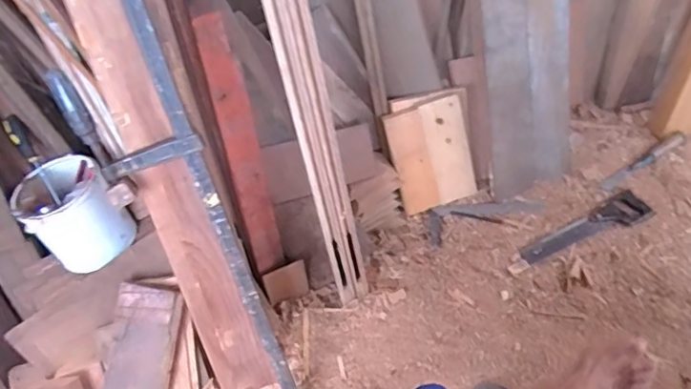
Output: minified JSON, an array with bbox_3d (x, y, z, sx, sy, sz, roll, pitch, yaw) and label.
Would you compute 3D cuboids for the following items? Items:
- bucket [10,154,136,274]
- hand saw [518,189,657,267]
[{"bbox_3d":[-0.587,0.040,1.202,0.174,0.204,0.173,-2,56,3],"label":"bucket"},{"bbox_3d":[0.594,0.084,1.365,0.353,0.030,0.078,-22,57,-10],"label":"hand saw"}]

